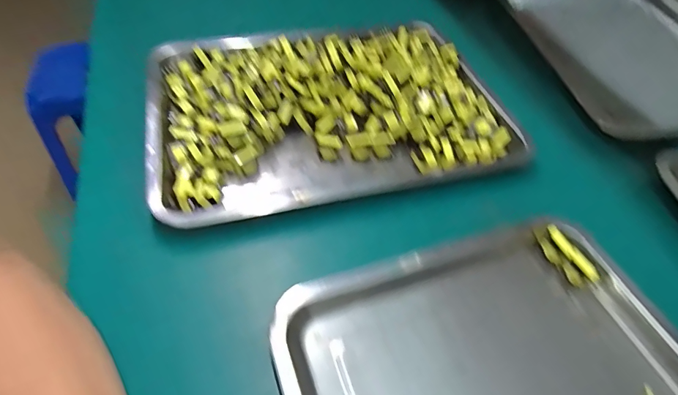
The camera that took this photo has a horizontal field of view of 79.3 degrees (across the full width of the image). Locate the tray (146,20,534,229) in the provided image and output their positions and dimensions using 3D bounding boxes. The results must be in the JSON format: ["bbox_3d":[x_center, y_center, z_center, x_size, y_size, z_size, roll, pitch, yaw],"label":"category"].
[{"bbox_3d":[-0.013,-0.121,0.460,0.388,0.058,0.292,-12,52,-12],"label":"tray"}]

